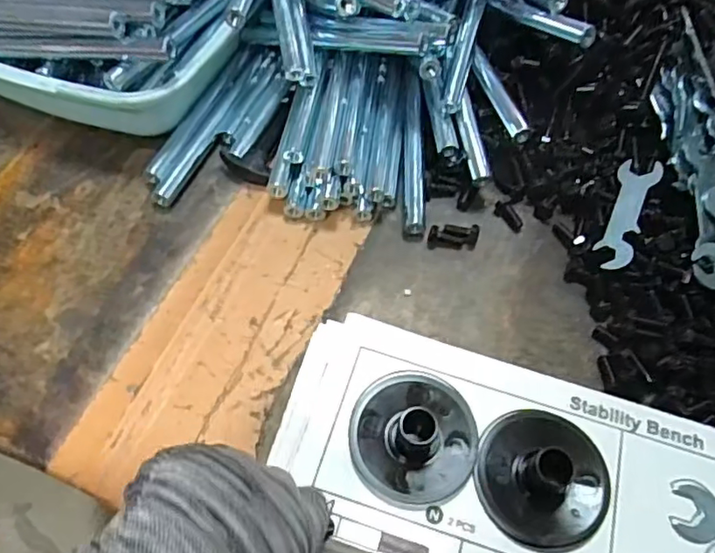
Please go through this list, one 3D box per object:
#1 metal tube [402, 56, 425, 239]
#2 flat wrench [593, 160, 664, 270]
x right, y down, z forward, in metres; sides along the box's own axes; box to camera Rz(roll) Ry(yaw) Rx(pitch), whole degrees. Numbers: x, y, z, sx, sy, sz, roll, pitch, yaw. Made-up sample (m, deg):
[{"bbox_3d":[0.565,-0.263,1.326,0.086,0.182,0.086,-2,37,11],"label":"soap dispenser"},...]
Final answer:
[{"bbox_3d":[0.043,-0.107,0.460,0.015,0.017,0.165,2,60,-1],"label":"metal tube"},{"bbox_3d":[0.184,-0.044,0.410,0.026,0.005,0.091,14,65,32],"label":"flat wrench"}]

